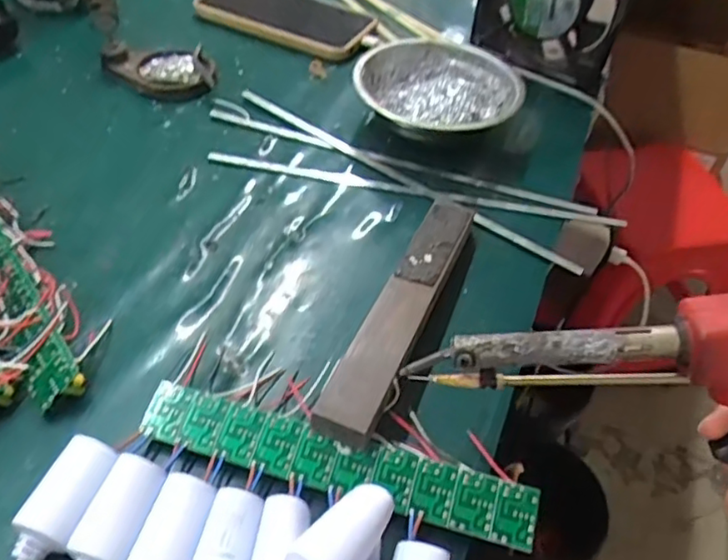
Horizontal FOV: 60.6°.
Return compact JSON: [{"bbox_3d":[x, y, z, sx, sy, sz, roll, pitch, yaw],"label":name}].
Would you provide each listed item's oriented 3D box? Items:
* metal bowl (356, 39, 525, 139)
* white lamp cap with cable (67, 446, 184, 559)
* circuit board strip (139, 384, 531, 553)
[{"bbox_3d":[0.058,-0.145,0.497,0.126,0.037,0.126,3,49,-3],"label":"metal bowl"},{"bbox_3d":[-0.129,0.156,0.238,0.024,0.026,0.197,20,62,12],"label":"white lamp cap with cable"},{"bbox_3d":[-0.013,0.085,0.294,0.187,0.004,0.029,14,63,8],"label":"circuit board strip"}]

